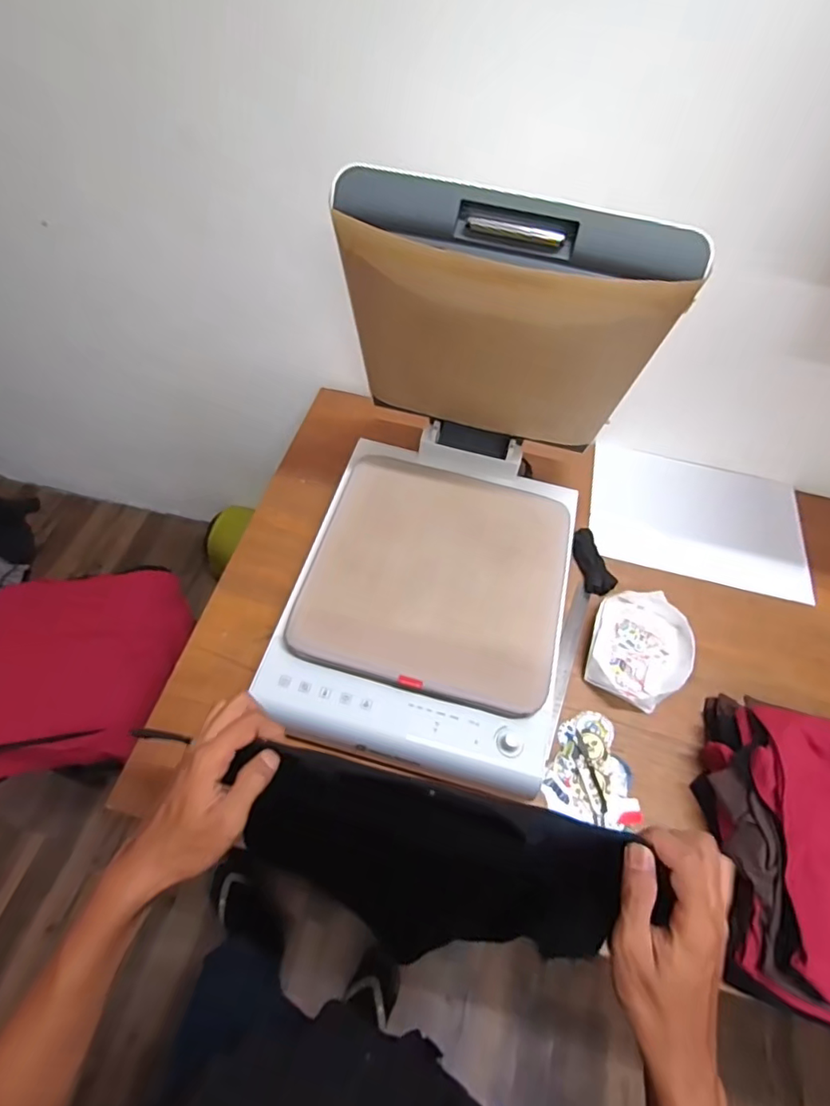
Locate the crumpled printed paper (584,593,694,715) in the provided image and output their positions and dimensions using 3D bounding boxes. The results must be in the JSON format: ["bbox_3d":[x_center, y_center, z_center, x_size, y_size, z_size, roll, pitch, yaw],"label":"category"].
[{"bbox_3d":[0.367,0.154,0.894,0.160,0.038,0.203,20,58,8],"label":"crumpled printed paper"}]

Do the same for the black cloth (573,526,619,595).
[{"bbox_3d":[0.318,0.016,0.991,0.050,0.028,0.126,-12,59,-12],"label":"black cloth"}]

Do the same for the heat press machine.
[{"bbox_3d":[0.061,-0.079,0.696,0.443,0.508,0.581,16,57,5],"label":"heat press machine"}]

